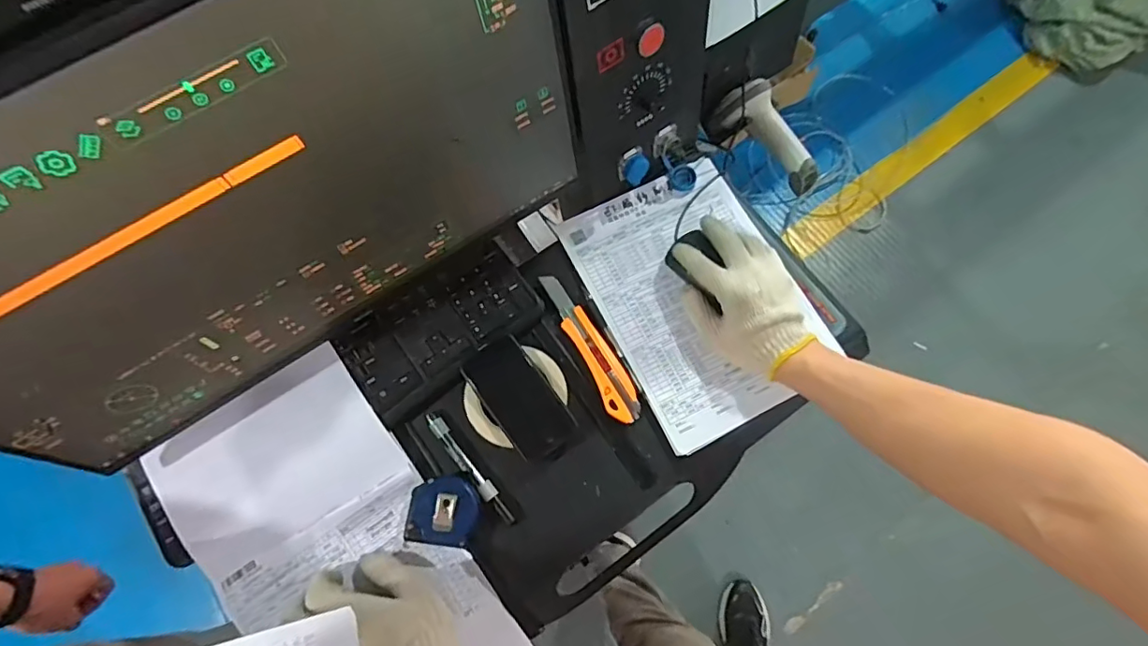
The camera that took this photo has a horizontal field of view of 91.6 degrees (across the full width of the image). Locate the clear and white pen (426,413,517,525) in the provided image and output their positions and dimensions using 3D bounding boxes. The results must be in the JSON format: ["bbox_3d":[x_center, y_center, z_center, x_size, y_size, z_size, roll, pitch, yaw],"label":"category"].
[{"bbox_3d":[-0.108,0.151,0.582,0.016,0.019,0.139,-39,75,-11],"label":"clear and white pen"}]

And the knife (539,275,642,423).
[{"bbox_3d":[0.019,0.024,0.619,0.036,0.009,0.186,-26,73,-8],"label":"knife"}]

